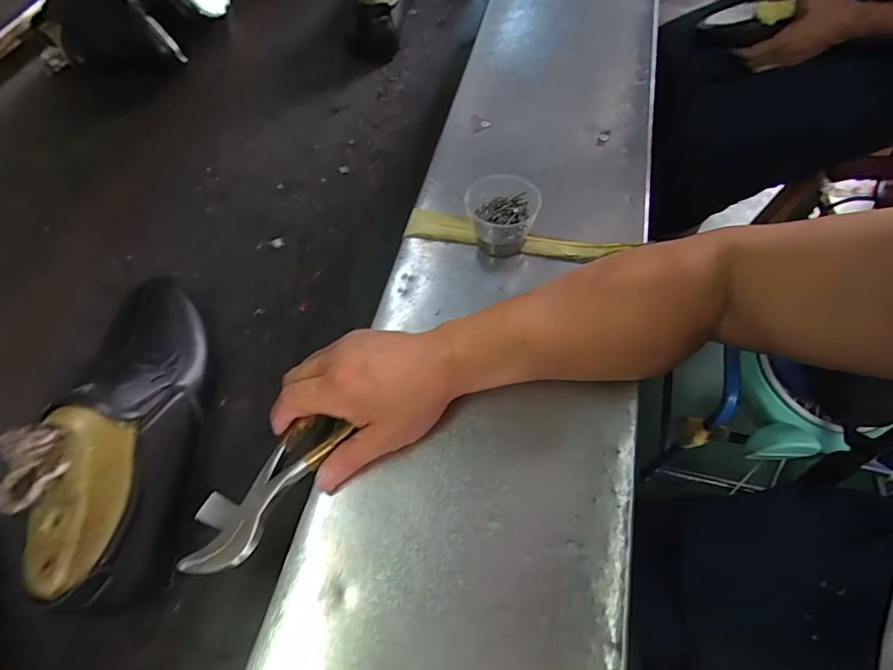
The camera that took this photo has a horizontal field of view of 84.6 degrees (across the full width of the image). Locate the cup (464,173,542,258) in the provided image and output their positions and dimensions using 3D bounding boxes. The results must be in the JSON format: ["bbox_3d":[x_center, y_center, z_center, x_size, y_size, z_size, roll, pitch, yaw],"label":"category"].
[{"bbox_3d":[0.047,-0.106,0.446,0.064,0.047,0.060,-2,60,-1],"label":"cup"}]

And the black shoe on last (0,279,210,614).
[{"bbox_3d":[-0.241,0.061,0.372,0.080,0.108,0.260,-1,60,2],"label":"black shoe on last"}]

